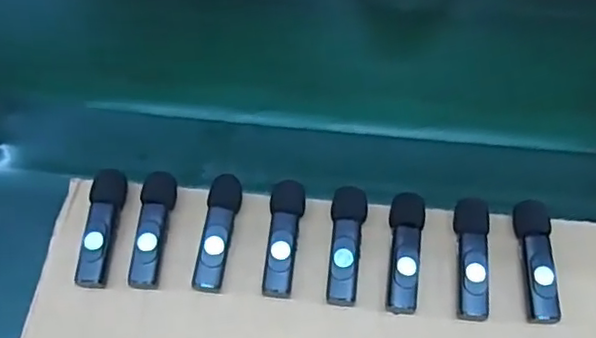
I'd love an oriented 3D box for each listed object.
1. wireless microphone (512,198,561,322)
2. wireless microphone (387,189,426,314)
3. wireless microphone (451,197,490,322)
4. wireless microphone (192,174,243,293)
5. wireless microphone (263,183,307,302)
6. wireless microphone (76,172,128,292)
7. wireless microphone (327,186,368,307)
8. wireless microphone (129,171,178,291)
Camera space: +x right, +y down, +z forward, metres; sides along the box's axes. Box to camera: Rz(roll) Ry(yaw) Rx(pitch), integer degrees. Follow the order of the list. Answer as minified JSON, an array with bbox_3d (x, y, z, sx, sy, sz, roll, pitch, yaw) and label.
[{"bbox_3d":[0.128,0.050,0.336,0.017,0.021,0.064,2,57,0],"label":"wireless microphone"},{"bbox_3d":[0.058,0.045,0.336,0.018,0.016,0.065,7,58,3],"label":"wireless microphone"},{"bbox_3d":[0.094,0.047,0.335,0.018,0.016,0.065,4,57,1],"label":"wireless microphone"},{"bbox_3d":[-0.043,0.035,0.340,0.017,0.017,0.064,7,58,3],"label":"wireless microphone"},{"bbox_3d":[-0.007,0.038,0.340,0.019,0.015,0.064,3,57,1],"label":"wireless microphone"},{"bbox_3d":[-0.108,0.032,0.340,0.017,0.014,0.065,4,57,2],"label":"wireless microphone"},{"bbox_3d":[0.026,0.041,0.338,0.018,0.013,0.067,7,58,3],"label":"wireless microphone"},{"bbox_3d":[-0.079,0.032,0.341,0.018,0.015,0.067,2,57,0],"label":"wireless microphone"}]

